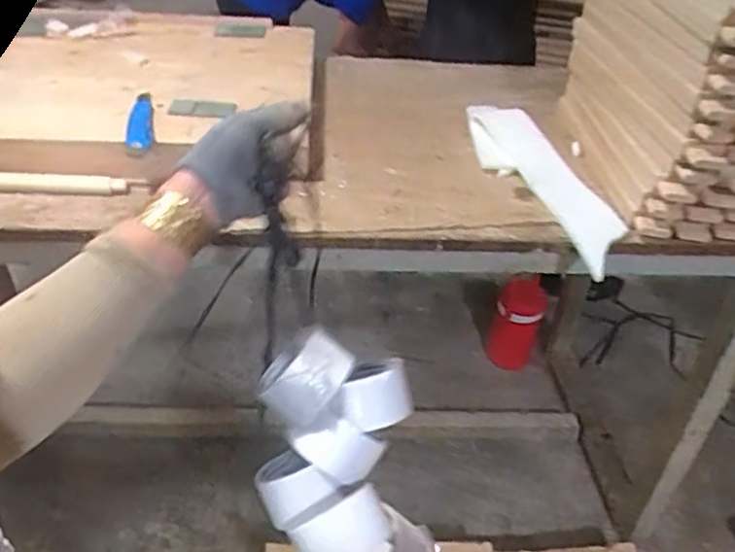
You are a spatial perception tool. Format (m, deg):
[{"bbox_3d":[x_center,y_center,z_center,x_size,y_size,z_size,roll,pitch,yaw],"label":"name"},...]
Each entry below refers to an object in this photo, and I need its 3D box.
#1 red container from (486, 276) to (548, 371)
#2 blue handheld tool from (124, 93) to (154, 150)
[{"bbox_3d":[0.401,0.132,1.730,0.119,0.222,0.157,18,39,15],"label":"red container"},{"bbox_3d":[-0.317,-0.216,0.890,0.032,0.016,0.171,-5,38,-13],"label":"blue handheld tool"}]

